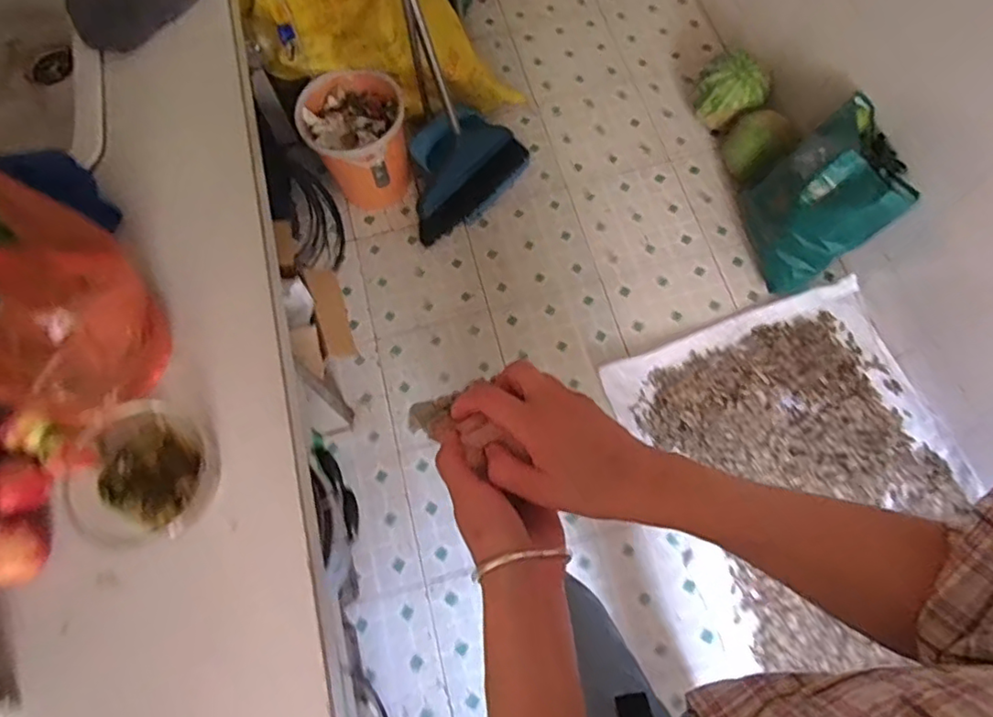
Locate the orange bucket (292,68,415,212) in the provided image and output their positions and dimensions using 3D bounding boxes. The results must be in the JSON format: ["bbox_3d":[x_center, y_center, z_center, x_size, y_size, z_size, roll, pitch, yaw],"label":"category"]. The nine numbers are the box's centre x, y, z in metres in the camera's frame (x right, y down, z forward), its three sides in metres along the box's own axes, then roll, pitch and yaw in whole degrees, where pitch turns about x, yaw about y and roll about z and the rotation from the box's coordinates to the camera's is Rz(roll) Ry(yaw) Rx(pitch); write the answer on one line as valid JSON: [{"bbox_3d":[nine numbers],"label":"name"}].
[{"bbox_3d":[-0.340,-0.534,1.525,0.247,0.290,0.239,-1,69,2],"label":"orange bucket"}]

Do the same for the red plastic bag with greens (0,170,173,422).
[{"bbox_3d":[-0.480,-0.084,0.564,0.265,0.225,0.167,32,74,13],"label":"red plastic bag with greens"}]

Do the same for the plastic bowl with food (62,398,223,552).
[{"bbox_3d":[-0.363,0.121,0.604,0.139,0.047,0.132,-1,69,2],"label":"plastic bowl with food"}]

